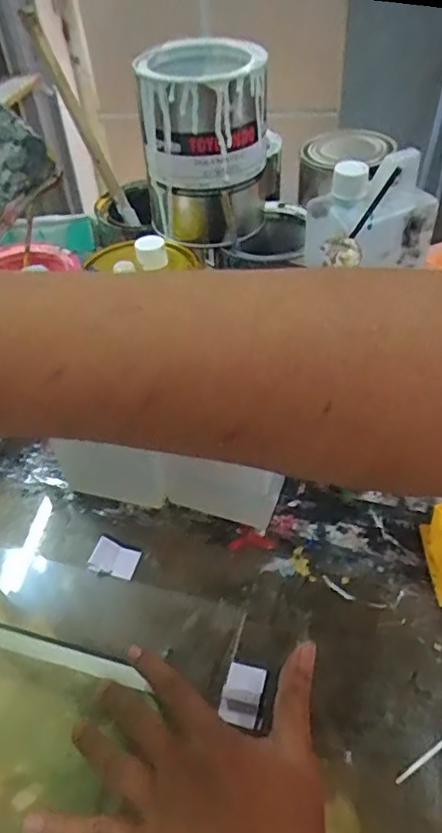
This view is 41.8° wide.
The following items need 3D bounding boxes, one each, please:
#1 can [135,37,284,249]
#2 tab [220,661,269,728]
[{"bbox_3d":[-0.016,-0.237,0.508,0.101,0.141,0.107,-12,46,-8],"label":"can"},{"bbox_3d":[0.016,0.195,0.411,0.027,0.012,0.038,11,47,14],"label":"tab"}]

